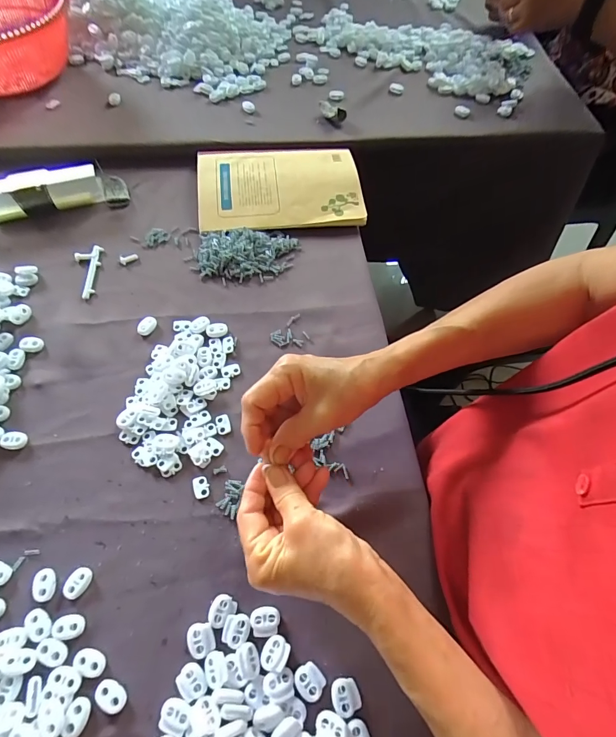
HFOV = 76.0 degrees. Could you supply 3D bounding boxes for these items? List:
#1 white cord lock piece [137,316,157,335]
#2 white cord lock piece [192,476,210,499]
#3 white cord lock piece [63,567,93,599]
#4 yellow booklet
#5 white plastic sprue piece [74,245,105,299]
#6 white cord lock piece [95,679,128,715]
[{"bbox_3d":[-0.170,-0.046,0.416,0.015,0.007,0.023,24,65,10],"label":"white cord lock piece"},{"bbox_3d":[-0.094,0.104,0.346,0.013,0.004,0.019,-20,65,-12],"label":"white cord lock piece"},{"bbox_3d":[-0.181,0.168,0.309,0.016,0.004,0.022,25,65,11],"label":"white cord lock piece"},{"bbox_3d":[-0.037,-0.239,0.512,0.206,0.014,0.141,-4,63,-3],"label":"yellow booklet"},{"bbox_3d":[-0.254,-0.111,0.448,0.030,0.005,0.073,-3,63,-3],"label":"white plastic sprue piece"},{"bbox_3d":[-0.139,0.231,0.278,0.022,0.005,0.015,34,67,15],"label":"white cord lock piece"}]

